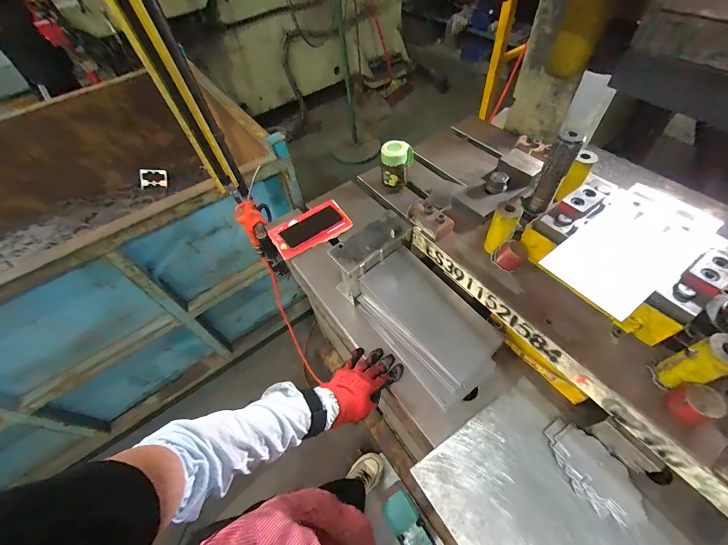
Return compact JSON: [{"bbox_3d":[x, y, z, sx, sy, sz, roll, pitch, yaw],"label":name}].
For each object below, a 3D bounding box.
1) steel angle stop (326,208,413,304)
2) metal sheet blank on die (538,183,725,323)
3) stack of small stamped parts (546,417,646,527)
[{"bbox_3d":[0.019,-0.032,0.669,0.164,0.130,0.069,-35,59,-19],"label":"steel angle stop"},{"bbox_3d":[0.392,-0.044,0.461,0.254,0.008,0.121,-34,59,-16],"label":"metal sheet blank on die"},{"bbox_3d":[0.333,0.289,0.462,0.075,0.016,0.138,-39,56,-7],"label":"stack of small stamped parts"}]

